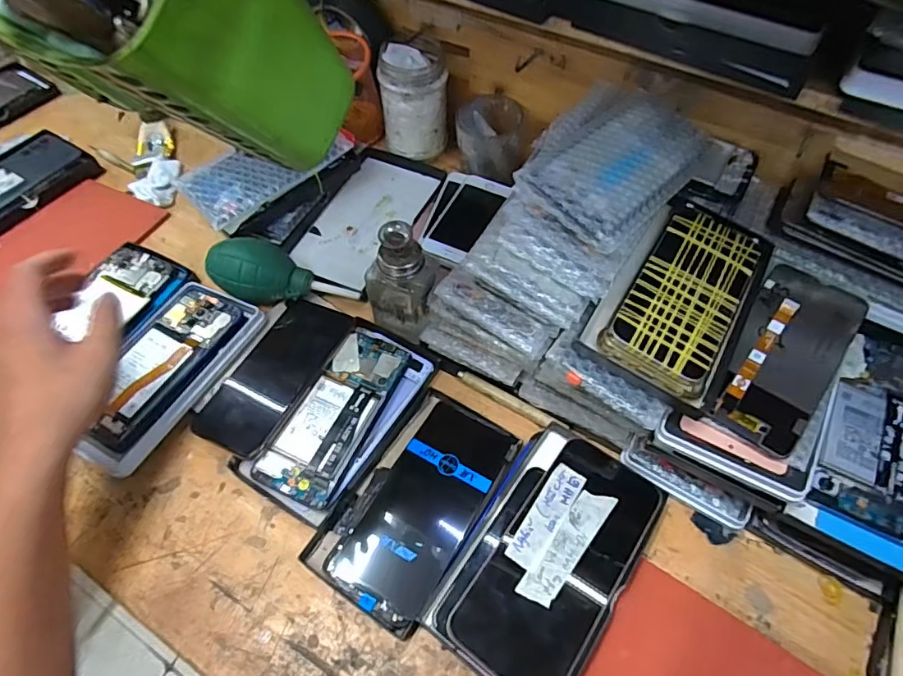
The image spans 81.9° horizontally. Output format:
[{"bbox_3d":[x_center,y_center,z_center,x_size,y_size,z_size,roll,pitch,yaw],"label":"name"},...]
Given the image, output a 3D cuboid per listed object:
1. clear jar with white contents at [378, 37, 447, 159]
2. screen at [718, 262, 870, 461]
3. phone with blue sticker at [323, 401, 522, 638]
[{"bbox_3d":[-0.041,-0.272,0.594,0.073,0.108,0.068,-1,58,1],"label":"clear jar with white contents"},{"bbox_3d":[0.250,0.012,0.387,0.067,0.009,0.155,31,70,20],"label":"screen"},{"bbox_3d":[-0.019,0.129,0.406,0.081,0.015,0.166,28,62,18],"label":"phone with blue sticker"}]

